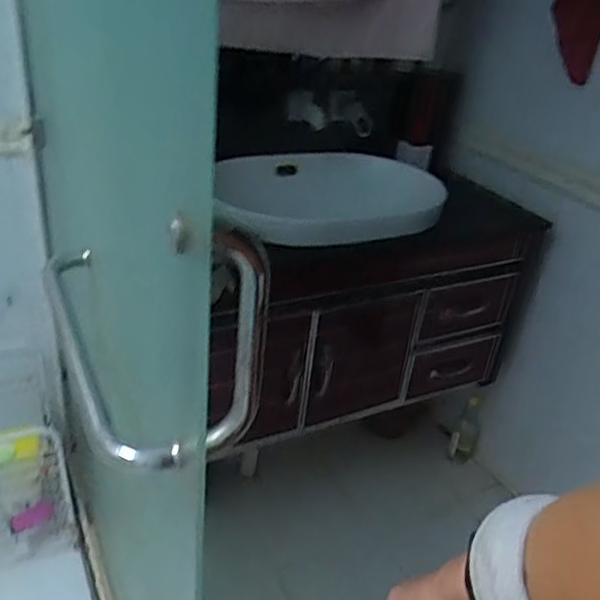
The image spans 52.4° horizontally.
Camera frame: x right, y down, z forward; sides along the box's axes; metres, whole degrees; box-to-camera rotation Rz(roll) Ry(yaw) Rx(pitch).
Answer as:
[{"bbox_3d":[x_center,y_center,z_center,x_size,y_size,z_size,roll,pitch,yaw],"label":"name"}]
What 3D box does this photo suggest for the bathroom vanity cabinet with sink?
[{"bbox_3d":[0.142,-0.079,1.543,0.776,0.501,0.490,-8,33,-24],"label":"bathroom vanity cabinet with sink"}]

